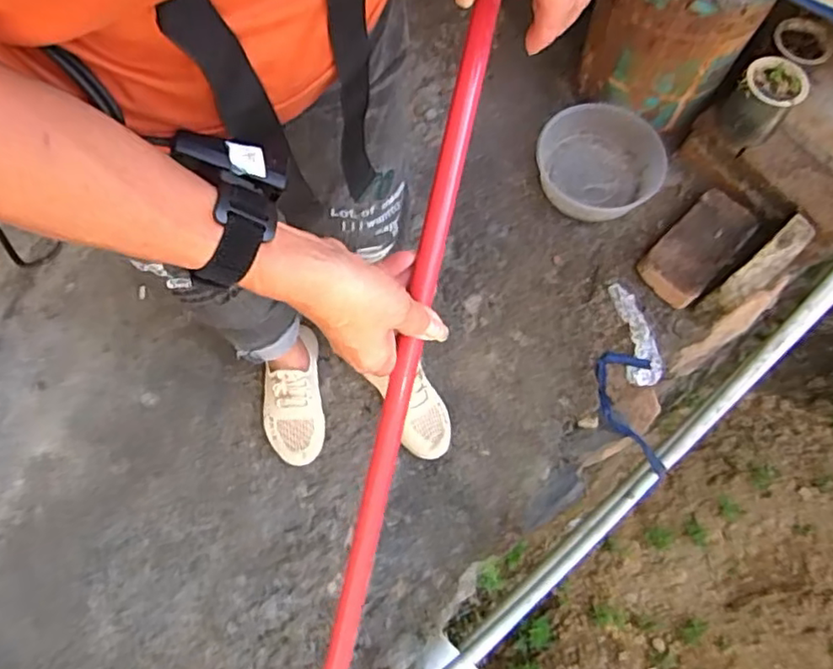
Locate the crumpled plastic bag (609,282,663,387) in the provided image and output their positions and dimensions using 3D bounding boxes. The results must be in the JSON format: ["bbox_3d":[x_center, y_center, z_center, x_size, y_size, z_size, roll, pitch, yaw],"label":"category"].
[{"bbox_3d":[0.399,-0.001,1.179,0.058,0.030,0.188,-7,69,-4],"label":"crumpled plastic bag"}]

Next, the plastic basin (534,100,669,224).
[{"bbox_3d":[0.351,-0.339,1.254,0.229,0.092,0.223,1,70,-3],"label":"plastic basin"}]

